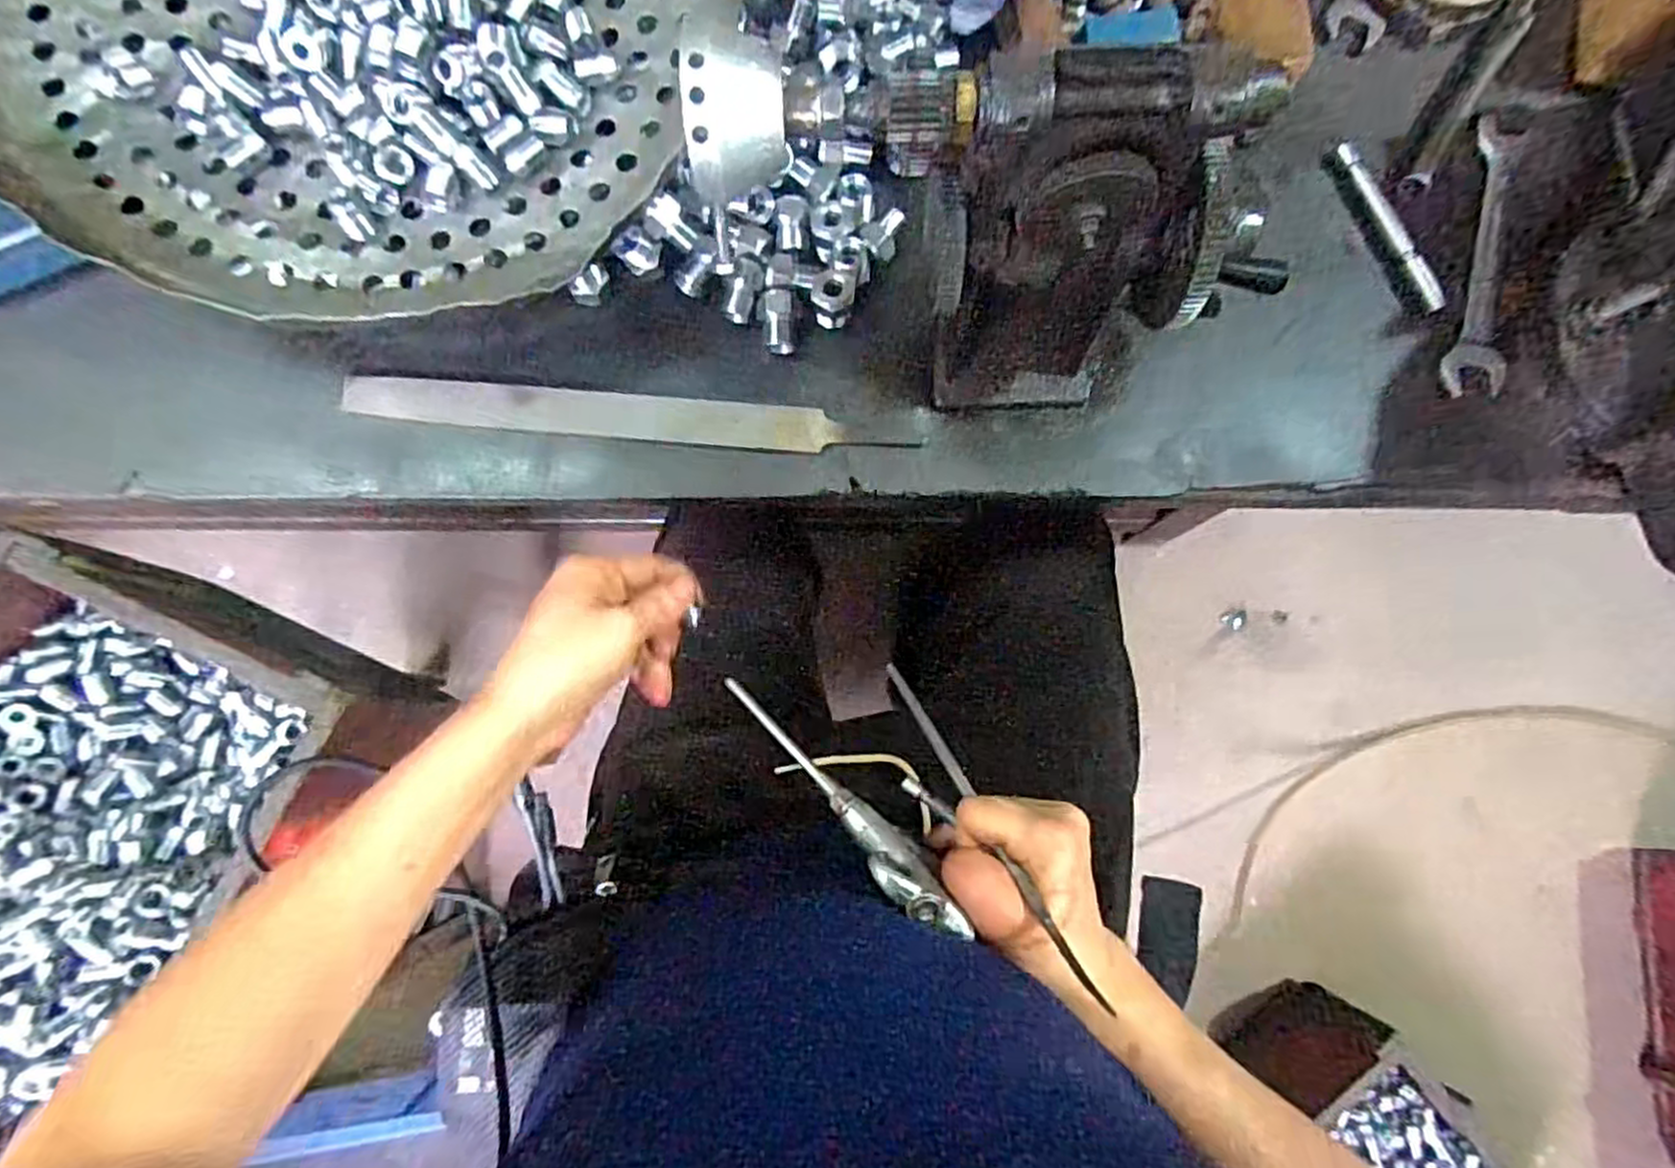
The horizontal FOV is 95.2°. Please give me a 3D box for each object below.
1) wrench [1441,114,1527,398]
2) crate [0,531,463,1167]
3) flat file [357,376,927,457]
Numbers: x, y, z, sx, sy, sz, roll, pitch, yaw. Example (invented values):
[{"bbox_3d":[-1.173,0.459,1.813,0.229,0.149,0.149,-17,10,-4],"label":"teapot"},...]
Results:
[{"bbox_3d":[0.361,-0.182,0.425,0.031,0.007,0.167,13,80,1],"label":"wrench"},{"bbox_3d":[-0.465,0.176,0.474,0.245,0.121,0.359,25,81,3],"label":"crate"},{"bbox_3d":[-0.115,-0.090,0.409,0.296,0.011,0.024,5,80,-1],"label":"flat file"}]

